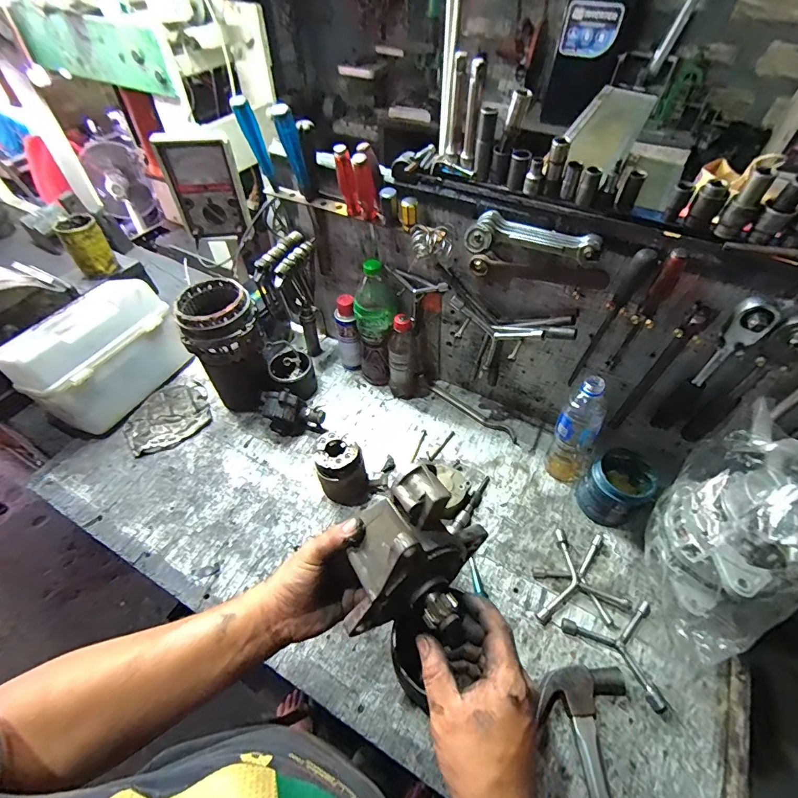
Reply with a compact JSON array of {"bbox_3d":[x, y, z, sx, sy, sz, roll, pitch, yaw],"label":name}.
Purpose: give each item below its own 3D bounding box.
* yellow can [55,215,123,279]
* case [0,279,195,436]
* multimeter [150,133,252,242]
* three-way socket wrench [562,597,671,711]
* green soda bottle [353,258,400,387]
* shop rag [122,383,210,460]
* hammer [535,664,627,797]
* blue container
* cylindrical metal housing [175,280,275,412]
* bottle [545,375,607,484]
[{"bbox_3d":[-0.671,-0.328,0.892,0.077,0.110,0.070,-30,57,-22],"label":"yellow can"},{"bbox_3d":[-0.585,-0.093,0.810,0.163,0.164,0.270,22,54,17],"label":"case"},{"bbox_3d":[-0.346,-0.374,0.744,0.121,0.168,0.041,5,51,4],"label":"multimeter"},{"bbox_3d":[0.317,0.324,0.570,0.143,0.015,0.115,37,60,26],"label":"three-way socket wrench"},{"bbox_3d":[-0.043,-0.131,0.785,0.079,0.263,0.063,-3,51,-3],"label":"green soda bottle"},{"bbox_3d":[-0.458,0.031,0.818,0.157,0.016,0.138,-30,57,-22],"label":"shop rag"},{"bbox_3d":[0.223,0.481,0.441,0.109,0.030,0.326,3,51,2],"label":"hammer"},{"bbox_3d":[0.352,0.142,0.663,0.096,0.097,0.086,-30,57,-22],"label":"blue container"},{"bbox_3d":[-0.317,-0.095,0.783,0.126,0.233,0.127,-21,54,-17],"label":"cylindrical metal housing"},{"bbox_3d":[0.292,0.053,0.669,0.074,0.215,0.058,36,60,25],"label":"bottle"}]

